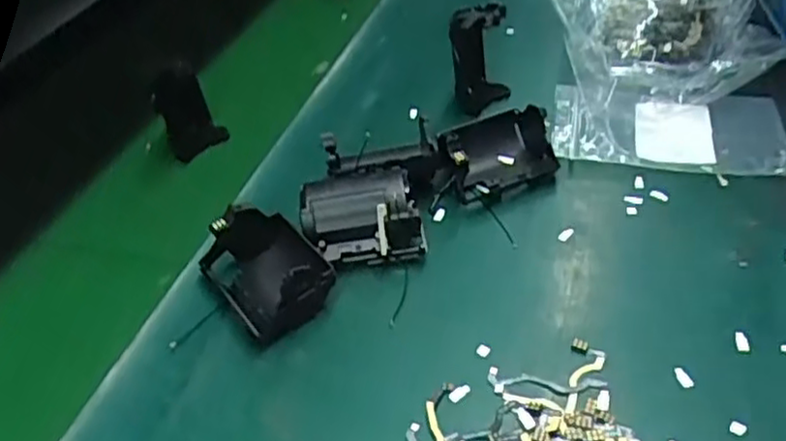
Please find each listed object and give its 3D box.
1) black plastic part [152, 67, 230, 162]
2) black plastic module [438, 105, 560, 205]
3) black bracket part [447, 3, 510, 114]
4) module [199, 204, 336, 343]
[{"bbox_3d":[-0.155,-0.083,0.531,0.017,0.067,0.047,12,43,35],"label":"black plastic part"},{"bbox_3d":[0.067,-0.046,0.465,0.073,0.039,0.053,-22,43,-17],"label":"black plastic module"},{"bbox_3d":[0.065,-0.121,0.529,0.043,0.073,0.058,-1,41,8],"label":"black bracket part"},{"bbox_3d":[-0.071,0.028,0.396,0.053,0.041,0.073,-30,45,-24],"label":"module"}]

